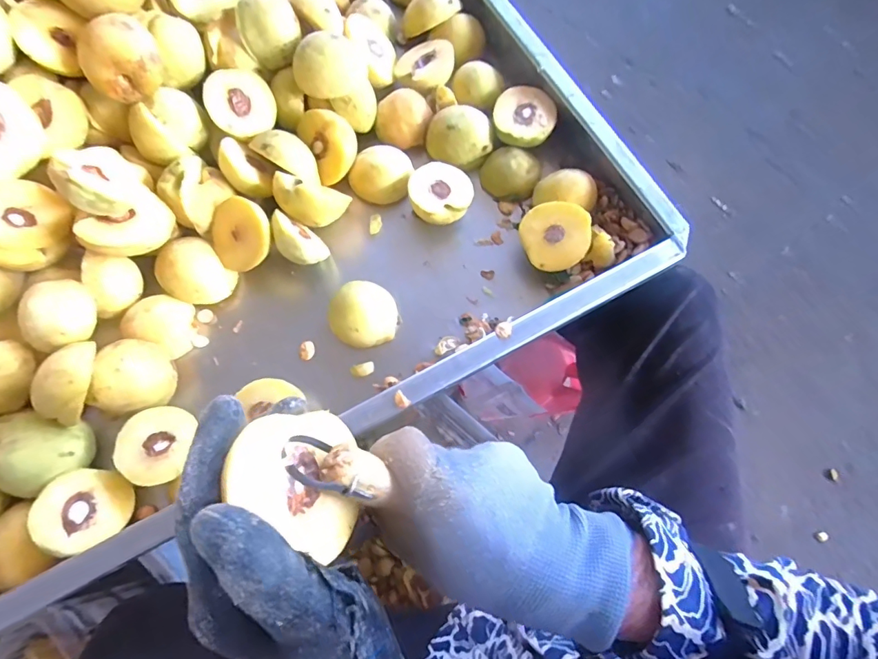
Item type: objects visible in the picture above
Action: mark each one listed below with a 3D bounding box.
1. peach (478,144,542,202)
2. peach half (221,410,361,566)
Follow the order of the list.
[{"bbox_3d":[0.074,-0.164,0.484,0.060,0.027,0.052,13,73,4],"label":"peach"},{"bbox_3d":[-0.073,0.070,0.216,0.032,0.062,0.060,-18,67,37],"label":"peach half"}]

